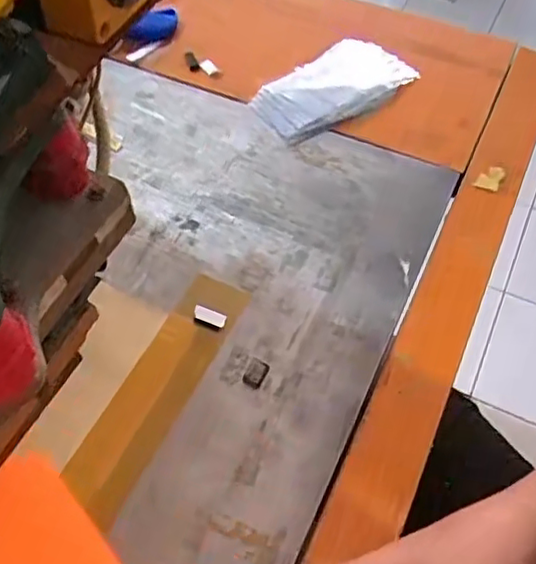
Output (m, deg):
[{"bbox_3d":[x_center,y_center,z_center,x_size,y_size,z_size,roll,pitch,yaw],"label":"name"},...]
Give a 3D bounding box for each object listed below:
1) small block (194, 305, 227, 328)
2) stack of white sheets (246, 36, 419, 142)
[{"bbox_3d":[-0.044,0.025,0.466,0.026,0.005,0.010,20,57,13],"label":"small block"},{"bbox_3d":[0.066,-0.191,0.598,0.154,0.032,0.077,-28,60,-19],"label":"stack of white sheets"}]

